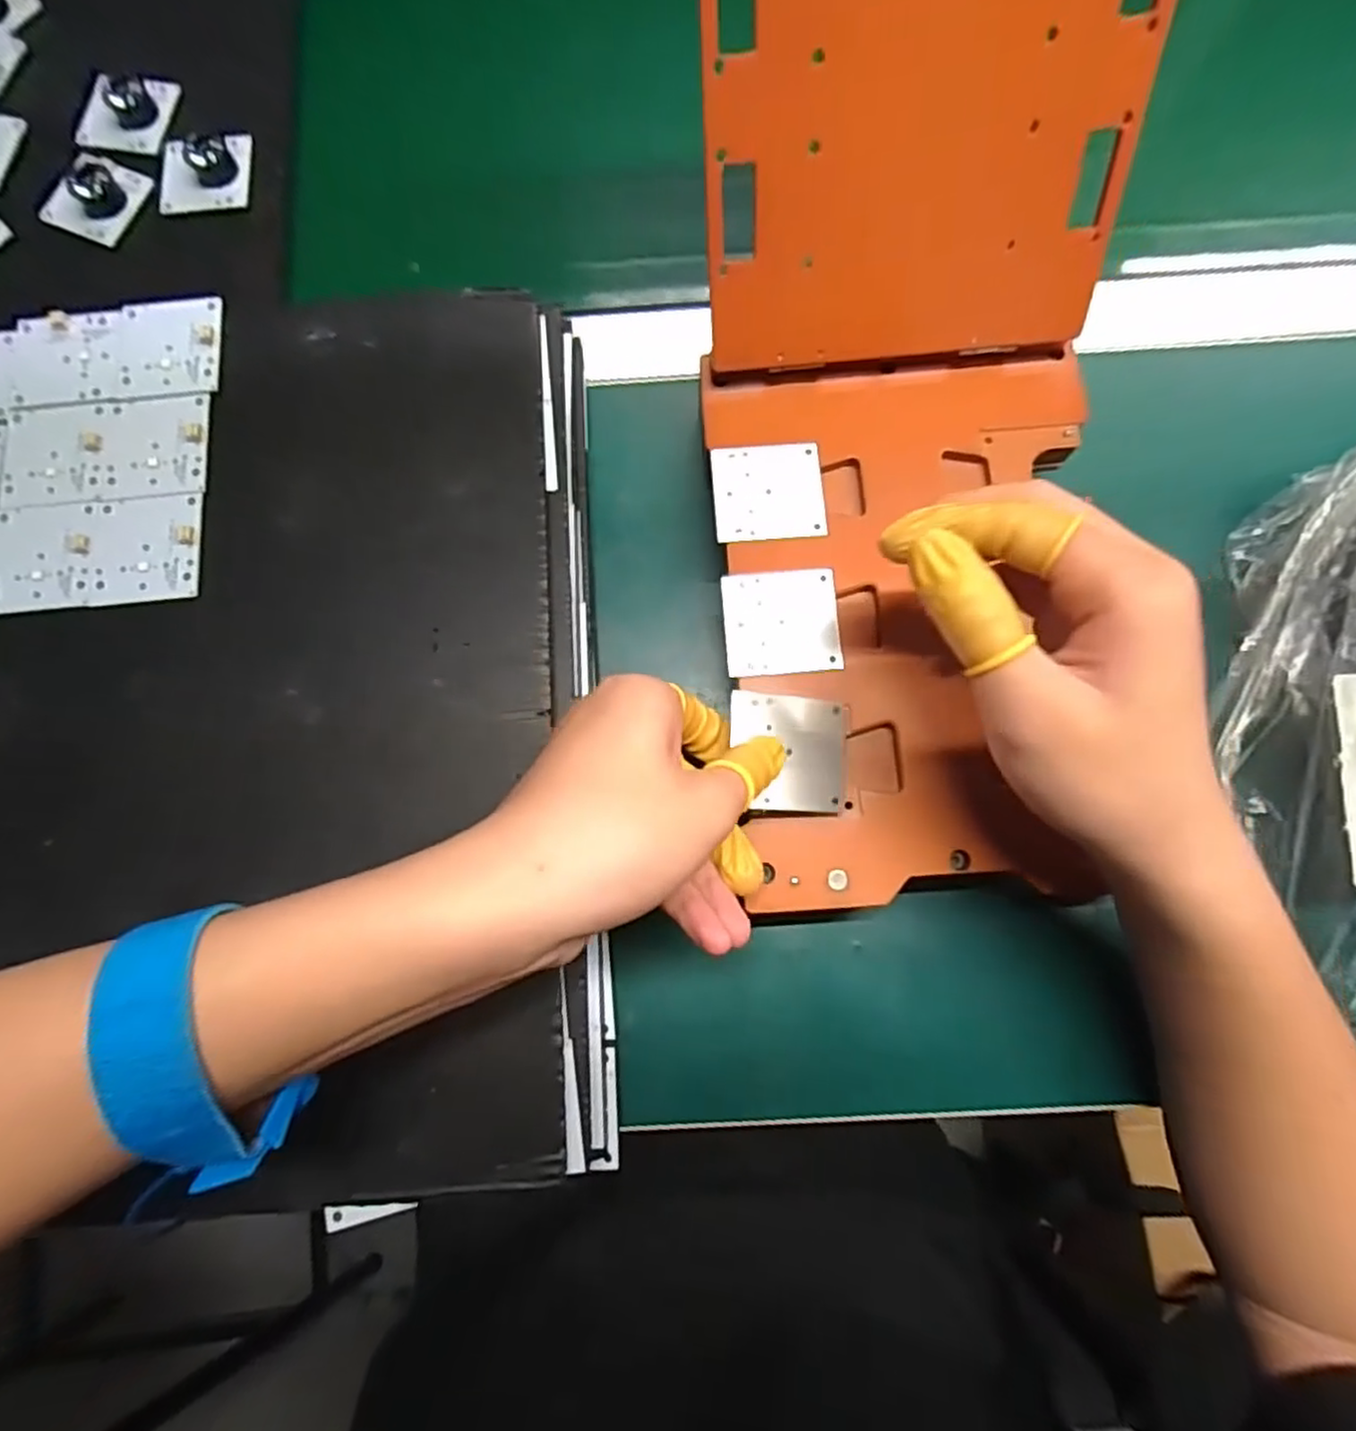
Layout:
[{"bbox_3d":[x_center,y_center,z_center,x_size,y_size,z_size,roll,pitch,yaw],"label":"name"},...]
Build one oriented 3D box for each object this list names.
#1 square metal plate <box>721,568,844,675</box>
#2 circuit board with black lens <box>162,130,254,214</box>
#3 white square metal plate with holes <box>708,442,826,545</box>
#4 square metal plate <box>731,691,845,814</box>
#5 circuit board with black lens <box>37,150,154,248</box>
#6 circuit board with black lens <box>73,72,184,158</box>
[{"bbox_3d":[0.044,-0.039,0.292,0.047,0.004,0.044,-4,78,1],"label":"square metal plate"},{"bbox_3d":[-0.253,-0.290,0.368,0.046,0.020,0.047,-2,78,1],"label":"circuit board with black lens"},{"bbox_3d":[0.040,-0.099,0.302,0.047,0.004,0.044,-4,78,1],"label":"white square metal plate with holes"},{"bbox_3d":[0.044,0.015,0.272,0.048,0.007,0.044,4,83,-11],"label":"square metal plate"},{"bbox_3d":[-0.309,-0.274,0.365,0.046,0.008,0.046,20,79,6],"label":"circuit board with black lens"},{"bbox_3d":[-0.297,-0.326,0.374,0.044,0.011,0.048,1,78,2],"label":"circuit board with black lens"}]

